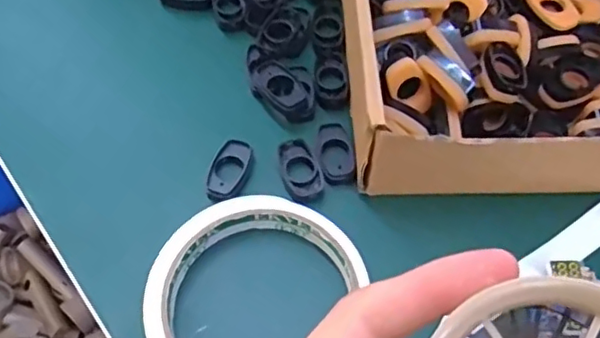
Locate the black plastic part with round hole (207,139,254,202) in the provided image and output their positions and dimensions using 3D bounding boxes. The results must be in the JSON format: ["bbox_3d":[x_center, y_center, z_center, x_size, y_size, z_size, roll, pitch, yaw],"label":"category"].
[{"bbox_3d":[-0.034,0.001,0.295,0.018,0.004,0.033,22,61,12],"label":"black plastic part with round hole"}]

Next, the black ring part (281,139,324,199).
[{"bbox_3d":[0.000,0.000,0.295,0.017,0.006,0.033,-16,60,-11],"label":"black ring part"}]

